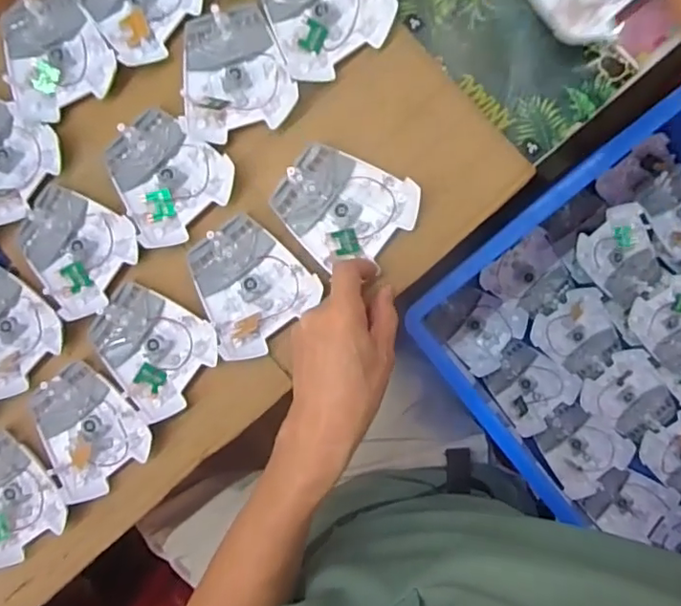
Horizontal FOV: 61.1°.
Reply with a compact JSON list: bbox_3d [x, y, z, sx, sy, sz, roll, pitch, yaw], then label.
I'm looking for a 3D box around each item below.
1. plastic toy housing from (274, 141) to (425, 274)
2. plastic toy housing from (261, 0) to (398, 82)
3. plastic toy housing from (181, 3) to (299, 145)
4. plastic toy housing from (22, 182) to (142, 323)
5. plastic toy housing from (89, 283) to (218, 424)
[{"bbox_3d":[0.002,-0.079,0.482,0.106,0.022,0.090,34,94,2],"label":"plastic toy housing"},{"bbox_3d":[-0.012,-0.251,0.485,0.098,0.018,0.108,-21,91,5],"label":"plastic toy housing"},{"bbox_3d":[-0.089,-0.200,0.495,0.094,0.014,0.109,-8,92,5],"label":"plastic toy housing"},{"bbox_3d":[-0.239,-0.047,0.512,0.104,0.014,0.098,33,94,3],"label":"plastic toy housing"},{"bbox_3d":[-0.167,0.038,0.506,0.106,0.013,0.093,39,95,2],"label":"plastic toy housing"}]

